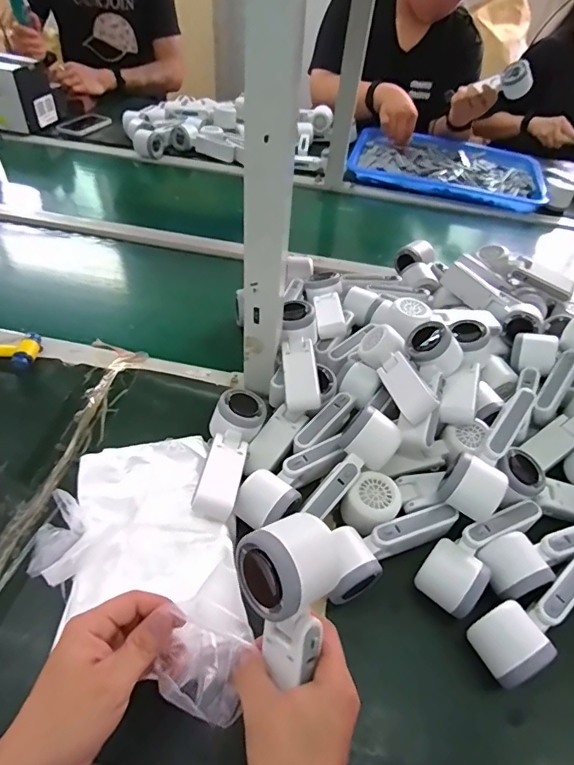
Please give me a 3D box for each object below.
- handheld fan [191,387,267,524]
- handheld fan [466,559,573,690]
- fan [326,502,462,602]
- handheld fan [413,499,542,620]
[{"bbox_3d":[-0.060,0.076,0.521,0.060,0.041,0.170,4,47,-1],"label":"handheld fan"},{"bbox_3d":[0.250,0.219,0.450,0.168,0.050,0.054,-20,52,-22],"label":"handheld fan"},{"bbox_3d":[0.099,0.168,0.480,0.146,0.056,0.061,-16,51,-19],"label":"fan"},{"bbox_3d":[0.199,0.169,0.488,0.159,0.046,0.056,-33,58,-30],"label":"handheld fan"}]

